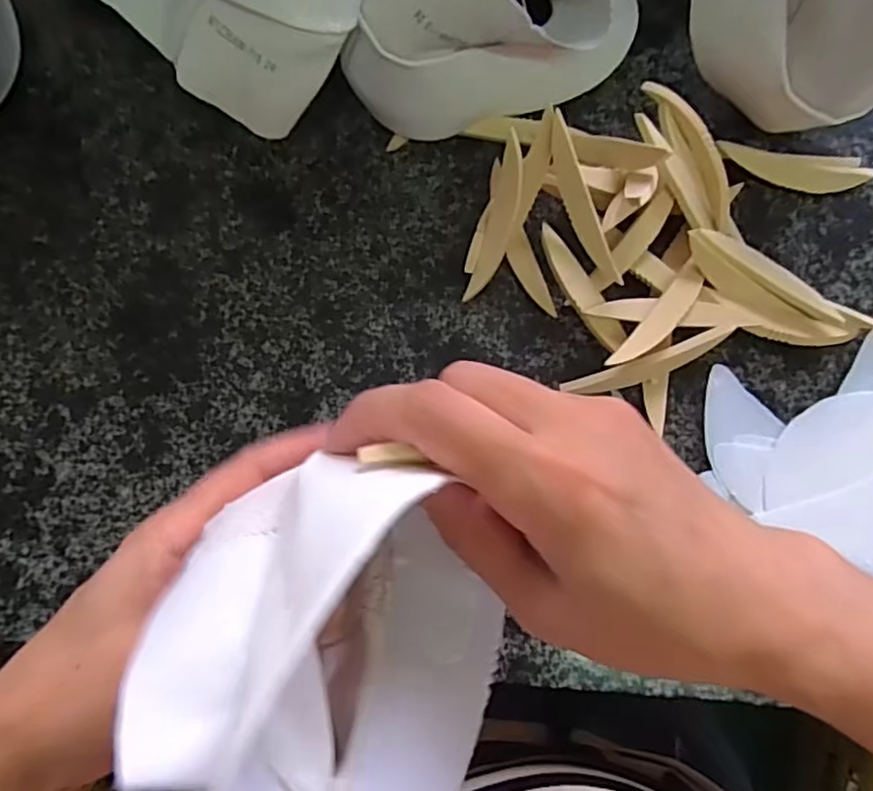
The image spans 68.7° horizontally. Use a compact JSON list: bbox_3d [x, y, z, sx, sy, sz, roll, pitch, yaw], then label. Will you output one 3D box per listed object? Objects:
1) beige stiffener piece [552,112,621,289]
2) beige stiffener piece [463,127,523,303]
[{"bbox_3d":[0.065,-0.087,0.290,0.011,0.006,0.078,-27,107,-4],"label":"beige stiffener piece"},{"bbox_3d":[0.030,-0.082,0.302,0.014,0.005,0.076,16,115,2],"label":"beige stiffener piece"}]

